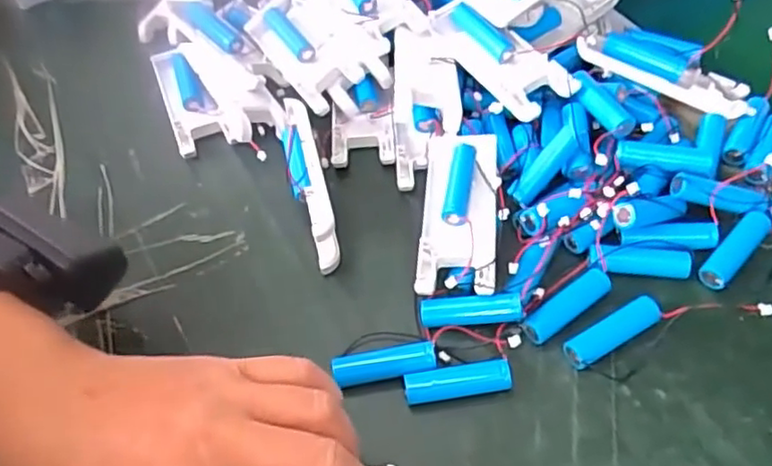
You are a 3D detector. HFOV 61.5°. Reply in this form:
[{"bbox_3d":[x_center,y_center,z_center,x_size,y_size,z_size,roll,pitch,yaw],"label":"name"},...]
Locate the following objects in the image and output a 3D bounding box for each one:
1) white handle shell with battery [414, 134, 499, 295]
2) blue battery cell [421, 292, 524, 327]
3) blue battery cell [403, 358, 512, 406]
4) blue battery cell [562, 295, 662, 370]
[{"bbox_3d":[0.041,-0.009,0.357,0.039,0.025,0.103,3,55,8],"label":"white handle shell with battery"},{"bbox_3d":[0.042,0.039,0.325,0.049,0.016,0.012,-2,54,4],"label":"blue battery cell"},{"bbox_3d":[0.034,0.072,0.310,0.050,0.014,0.014,-9,54,-1],"label":"blue battery cell"},{"bbox_3d":[0.112,0.048,0.318,0.052,0.014,0.014,-27,56,-14],"label":"blue battery cell"}]

